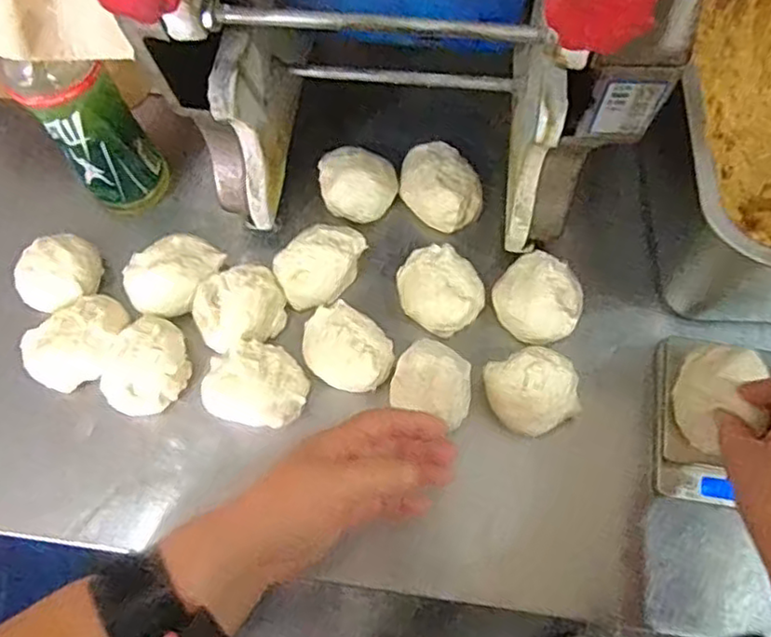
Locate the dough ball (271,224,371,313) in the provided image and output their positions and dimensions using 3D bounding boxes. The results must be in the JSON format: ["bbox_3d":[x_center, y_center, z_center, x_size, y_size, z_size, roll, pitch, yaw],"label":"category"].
[{"bbox_3d":[-0.056,-0.045,0.561,0.058,0.048,0.078,33,72,14],"label":"dough ball"}]

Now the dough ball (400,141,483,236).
[{"bbox_3d":[0.047,-0.117,0.591,0.064,0.040,0.083,-30,70,-10],"label":"dough ball"}]

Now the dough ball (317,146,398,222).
[{"bbox_3d":[-0.023,-0.117,0.590,0.065,0.046,0.062,-1,68,1],"label":"dough ball"}]

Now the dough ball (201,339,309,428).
[{"bbox_3d":[-0.100,0.052,0.518,0.080,0.040,0.064,8,68,5],"label":"dough ball"}]

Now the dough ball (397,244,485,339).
[{"bbox_3d":[0.045,-0.022,0.549,0.071,0.042,0.062,38,74,16],"label":"dough ball"}]

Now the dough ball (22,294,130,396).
[{"bbox_3d":[-0.246,0.024,0.547,0.088,0.042,0.068,-34,71,-12],"label":"dough ball"}]

